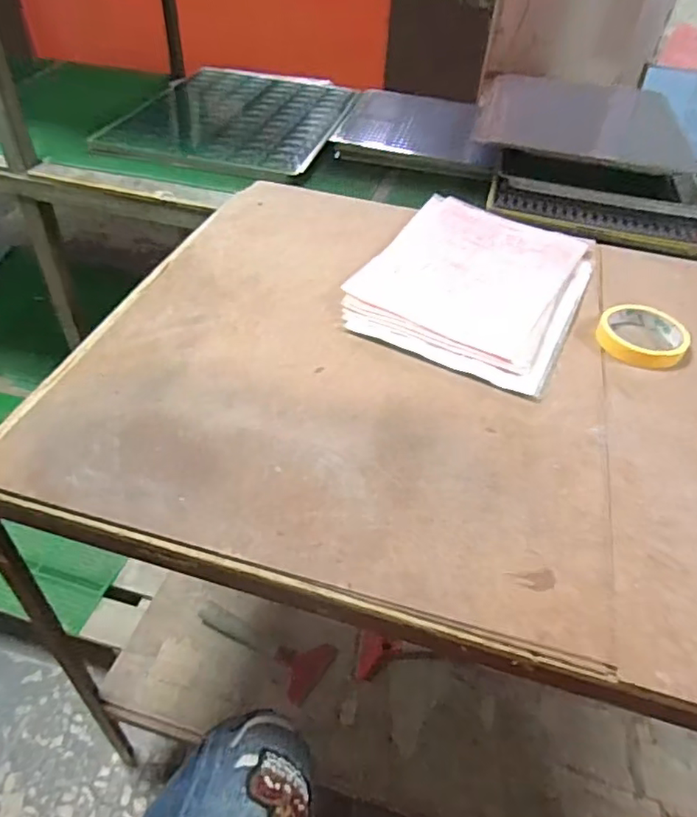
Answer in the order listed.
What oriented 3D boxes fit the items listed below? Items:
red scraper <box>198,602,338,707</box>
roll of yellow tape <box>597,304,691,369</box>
[{"bbox_3d":[-0.133,0.358,0.908,0.214,0.016,0.093,25,48,20],"label":"red scraper"},{"bbox_3d":[0.333,-0.085,0.658,0.093,0.022,0.089,2,44,-2],"label":"roll of yellow tape"}]

